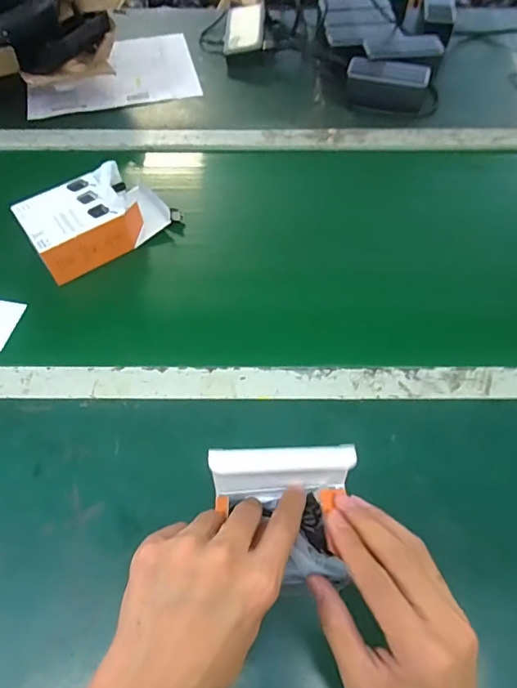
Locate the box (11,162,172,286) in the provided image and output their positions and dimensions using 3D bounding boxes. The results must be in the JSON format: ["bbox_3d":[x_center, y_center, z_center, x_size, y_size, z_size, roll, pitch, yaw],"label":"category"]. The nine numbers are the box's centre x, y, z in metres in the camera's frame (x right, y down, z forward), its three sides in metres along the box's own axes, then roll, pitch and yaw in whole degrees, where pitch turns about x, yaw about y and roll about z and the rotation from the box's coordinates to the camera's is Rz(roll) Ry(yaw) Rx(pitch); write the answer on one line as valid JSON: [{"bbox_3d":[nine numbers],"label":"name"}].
[{"bbox_3d":[-0.218,-0.172,0.630,0.176,0.076,0.100,-33,65,-19],"label":"box"}]

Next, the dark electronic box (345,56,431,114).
[{"bbox_3d":[0.216,-0.439,0.802,0.132,0.053,0.065,6,59,2],"label":"dark electronic box"}]

